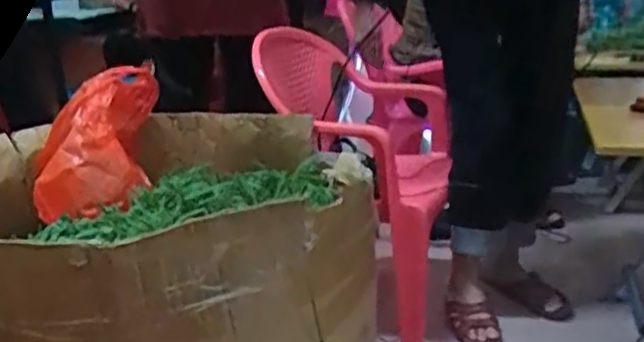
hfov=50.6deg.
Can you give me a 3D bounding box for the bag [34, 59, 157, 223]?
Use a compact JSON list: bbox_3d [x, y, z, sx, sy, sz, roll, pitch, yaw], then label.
[{"bbox_3d":[-0.449,-0.067,1.382,0.233,0.166,0.376,-1,49,16],"label":"bag"}]

